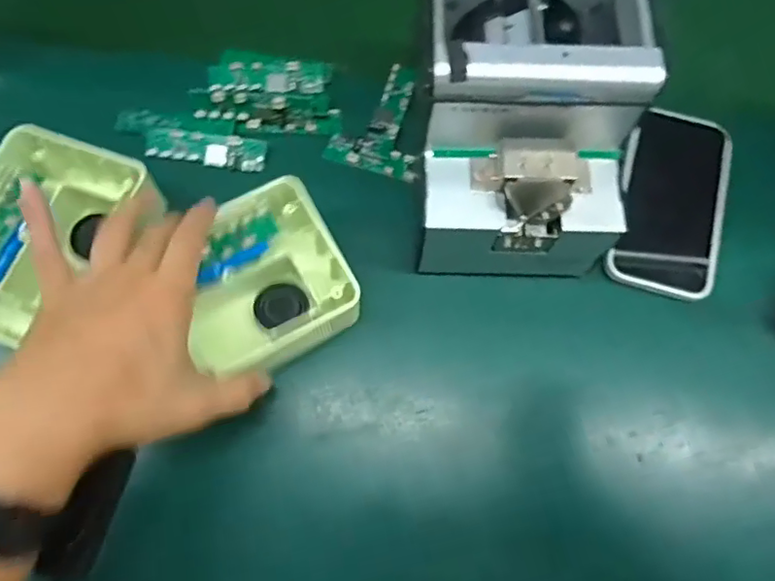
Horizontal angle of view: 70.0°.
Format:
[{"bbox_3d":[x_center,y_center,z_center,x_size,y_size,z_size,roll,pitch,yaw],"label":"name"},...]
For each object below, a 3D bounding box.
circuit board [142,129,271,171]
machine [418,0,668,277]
[{"bbox_3d":[-0.142,-0.110,0.432,0.093,0.007,0.025,7,94,0],"label":"circuit board"},{"bbox_3d":[0.087,-0.118,0.351,0.131,0.119,0.169,-3,69,-2],"label":"machine"}]

